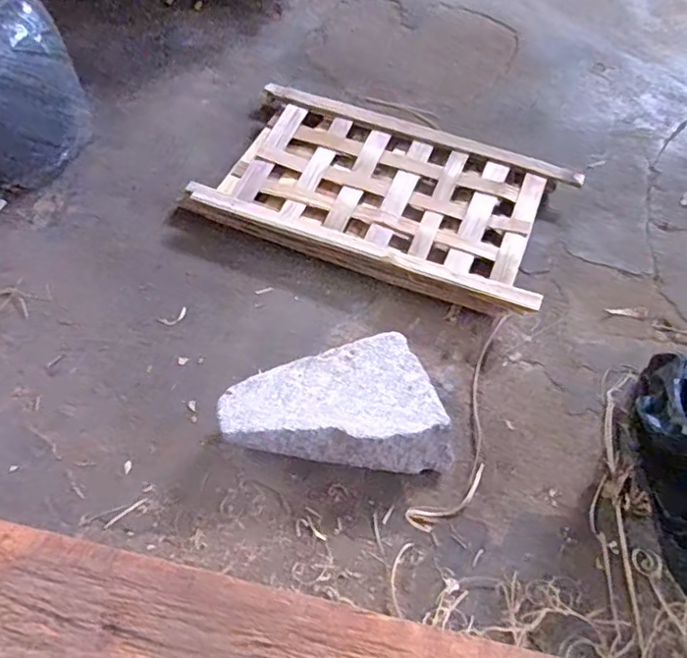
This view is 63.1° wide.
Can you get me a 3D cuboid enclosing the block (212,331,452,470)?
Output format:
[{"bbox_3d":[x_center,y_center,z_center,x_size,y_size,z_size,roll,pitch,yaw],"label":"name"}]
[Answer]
[{"bbox_3d":[-0.008,0.095,0.543,0.190,0.065,0.132,-19,62,-11],"label":"block"}]

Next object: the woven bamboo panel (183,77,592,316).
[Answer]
[{"bbox_3d":[0.048,-0.169,0.707,0.432,0.044,0.249,21,62,11],"label":"woven bamboo panel"}]

